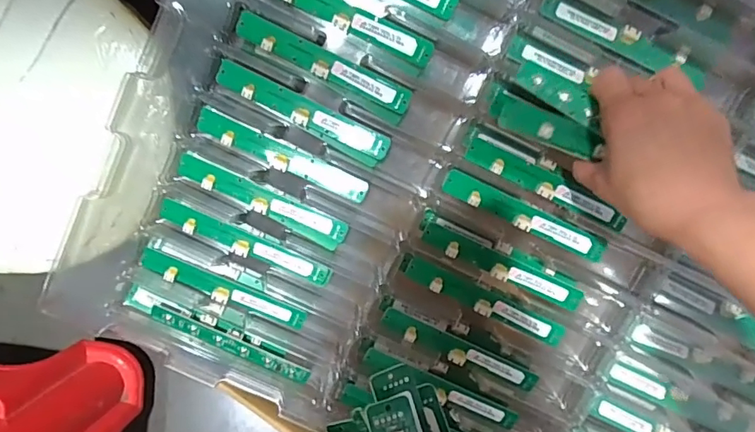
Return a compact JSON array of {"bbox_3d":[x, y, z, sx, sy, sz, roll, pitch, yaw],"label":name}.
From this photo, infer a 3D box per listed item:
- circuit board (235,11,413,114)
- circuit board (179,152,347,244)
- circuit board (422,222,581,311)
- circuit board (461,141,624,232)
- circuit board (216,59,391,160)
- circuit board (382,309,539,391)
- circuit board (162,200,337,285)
[{"bbox_3d":[-0.039,-0.115,0.375,0.138,0.008,0.020,25,97,-1],"label":"circuit board"},{"bbox_3d":[-0.089,-0.013,0.394,0.139,0.008,0.024,23,97,-1],"label":"circuit board"},{"bbox_3d":[0.102,0.041,0.406,0.139,0.009,0.021,24,97,-1],"label":"circuit board"},{"bbox_3d":[0.134,-0.025,0.392,0.134,0.006,0.022,25,97,-1],"label":"circuit board"},{"bbox_3d":[-0.056,-0.080,0.381,0.139,0.008,0.021,26,97,-2],"label":"circuit board"},{"bbox_3d":[0.069,0.112,0.418,0.137,0.011,0.021,22,97,-1],"label":"circuit board"},{"bbox_3d":[-0.105,0.024,0.402,0.142,0.008,0.021,24,97,-1],"label":"circuit board"}]

